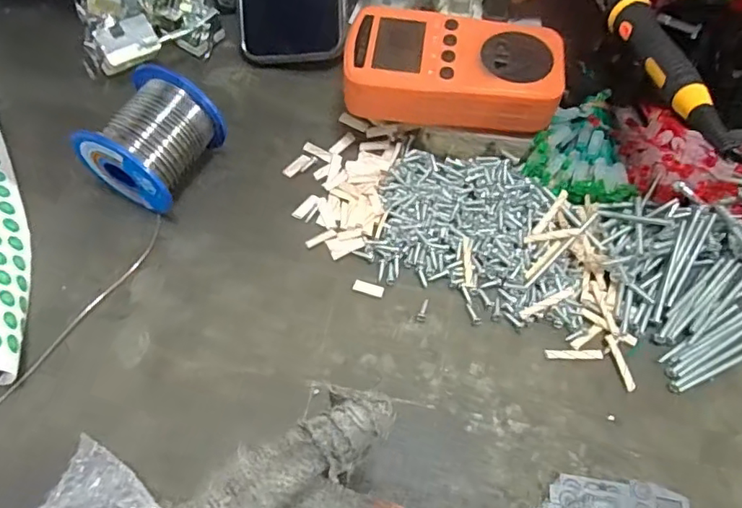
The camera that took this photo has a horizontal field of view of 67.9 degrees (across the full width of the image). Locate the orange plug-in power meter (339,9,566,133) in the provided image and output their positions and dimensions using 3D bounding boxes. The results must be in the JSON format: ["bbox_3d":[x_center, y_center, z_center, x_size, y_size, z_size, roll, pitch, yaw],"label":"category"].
[{"bbox_3d":[0.049,-0.112,0.334,0.125,0.026,0.066,8,63,2],"label":"orange plug-in power meter"}]

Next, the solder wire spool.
[{"bbox_3d":[-0.128,-0.066,0.334,0.054,0.054,0.072,26,65,11],"label":"solder wire spool"}]

